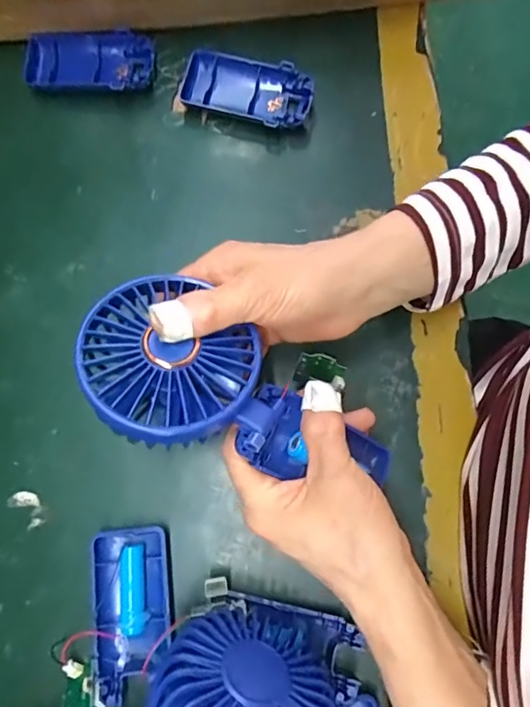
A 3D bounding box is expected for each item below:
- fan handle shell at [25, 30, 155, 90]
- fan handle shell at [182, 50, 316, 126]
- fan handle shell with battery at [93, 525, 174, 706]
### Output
[{"bbox_3d":[-0.130,-0.217,0.365,0.093,0.015,0.049,2,78,3],"label":"fan handle shell"},{"bbox_3d":[-0.014,-0.191,0.357,0.094,0.017,0.047,15,79,5],"label":"fan handle shell"},{"bbox_3d":[-0.077,0.152,0.288,0.046,0.018,0.091,-5,77,1],"label":"fan handle shell with battery"}]

